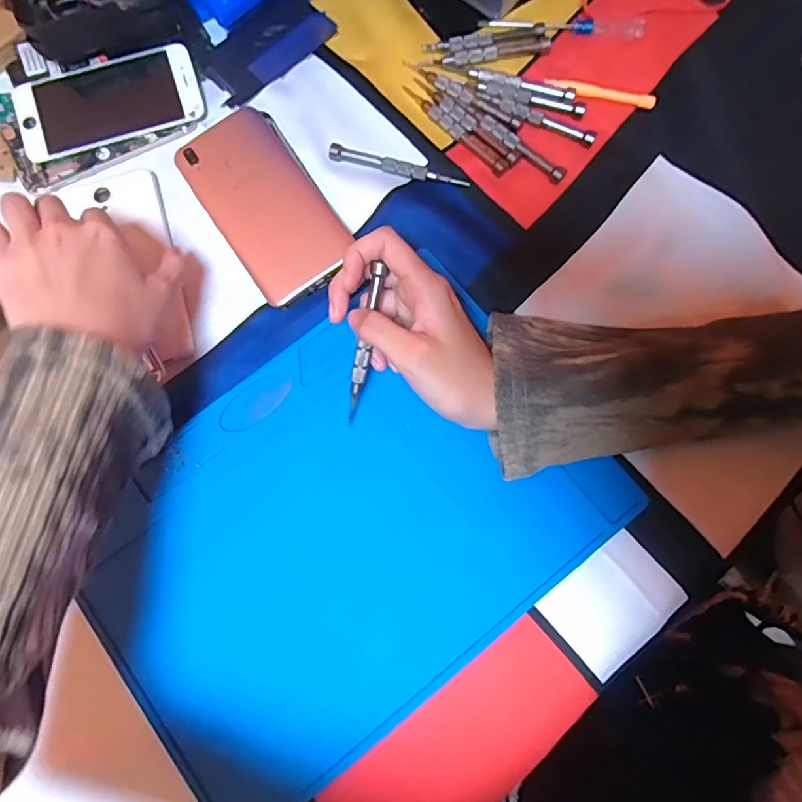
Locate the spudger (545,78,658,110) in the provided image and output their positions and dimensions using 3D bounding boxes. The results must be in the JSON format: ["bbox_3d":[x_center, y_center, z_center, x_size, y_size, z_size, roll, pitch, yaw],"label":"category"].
[{"bbox_3d":[0.149,-0.230,0.378,0.081,0.008,0.013,10,79,3],"label":"spudger"}]

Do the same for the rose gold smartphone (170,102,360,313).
[{"bbox_3d":[-0.097,-0.143,0.363,0.077,0.013,0.152,-33,80,-5],"label":"rose gold smartphone"}]

